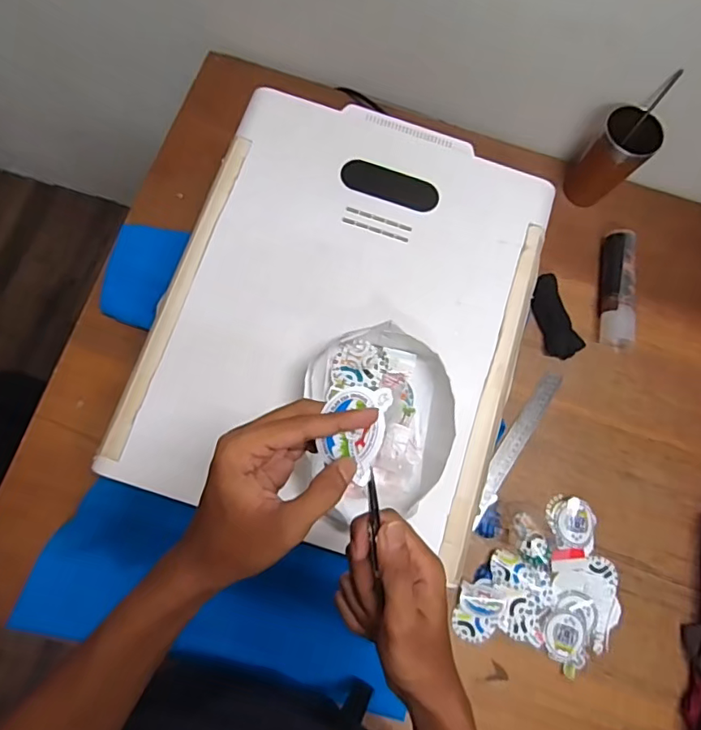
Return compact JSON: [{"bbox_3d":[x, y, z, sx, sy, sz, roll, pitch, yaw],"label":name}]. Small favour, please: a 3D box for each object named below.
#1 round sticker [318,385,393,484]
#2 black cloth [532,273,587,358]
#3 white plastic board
[{"bbox_3d":[0.001,0.045,0.342,0.040,0.009,0.064,15,98,0],"label":"round sticker"},{"bbox_3d":[0.305,-0.073,0.776,0.051,0.014,0.125,-17,79,-8],"label":"black cloth"},{"bbox_3d":[0.000,-0.067,0.589,0.397,0.030,0.508,17,77,3],"label":"white plastic board"}]

